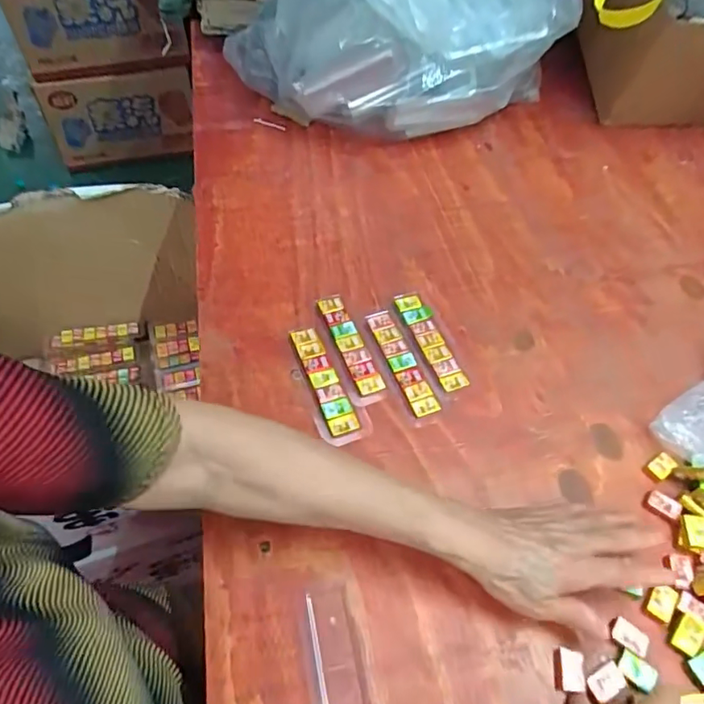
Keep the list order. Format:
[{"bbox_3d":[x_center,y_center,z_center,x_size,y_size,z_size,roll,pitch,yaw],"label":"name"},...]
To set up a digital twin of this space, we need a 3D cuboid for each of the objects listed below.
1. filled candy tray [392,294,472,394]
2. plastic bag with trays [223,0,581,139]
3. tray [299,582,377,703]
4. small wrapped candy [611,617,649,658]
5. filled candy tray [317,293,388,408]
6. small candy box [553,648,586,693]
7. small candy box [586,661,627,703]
[{"bbox_3d":[0.079,-0.014,0.525,0.029,0.005,0.123,-16,58,-15],"label":"filled candy tray"},{"bbox_3d":[0.072,-0.473,0.674,0.346,0.295,0.313,-32,63,-24],"label":"plastic bag with trays"},{"bbox_3d":[-0.007,0.229,0.354,0.043,0.011,0.130,-10,56,-11],"label":"tray"},{"bbox_3d":[0.202,0.207,0.380,0.027,0.005,0.018,35,60,19],"label":"small wrapped candy"},{"bbox_3d":[-0.001,-0.007,0.512,0.032,0.006,0.129,-14,57,-13],"label":"filled candy tray"},{"bbox_3d":[0.152,0.223,0.366,0.019,0.006,0.026,7,55,1],"label":"small candy box"},{"bbox_3d":[0.176,0.229,0.361,0.026,0.004,0.017,-24,60,-19],"label":"small candy box"}]

